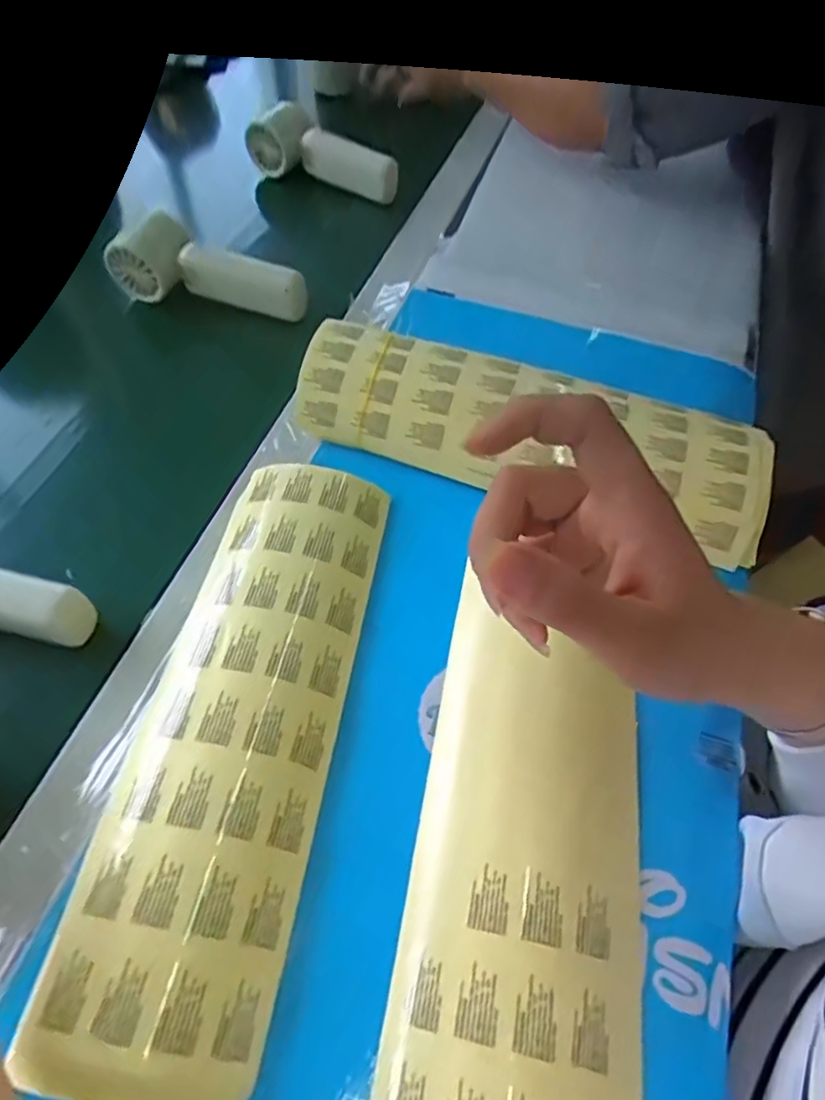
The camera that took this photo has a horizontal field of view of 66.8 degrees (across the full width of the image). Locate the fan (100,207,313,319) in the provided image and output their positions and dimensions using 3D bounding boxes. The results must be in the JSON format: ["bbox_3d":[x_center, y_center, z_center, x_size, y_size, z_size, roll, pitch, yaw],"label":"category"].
[{"bbox_3d":[-0.173,-0.233,0.519,0.169,0.055,0.038,16,56,10],"label":"fan"}]

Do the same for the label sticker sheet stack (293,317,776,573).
[{"bbox_3d":[0.075,-0.082,0.413,0.310,0.026,0.097,16,77,9],"label":"label sticker sheet stack"}]

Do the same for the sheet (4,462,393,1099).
[{"bbox_3d":[-0.084,0.083,0.324,0.091,0.034,0.306,8,55,5],"label":"sheet"}]

